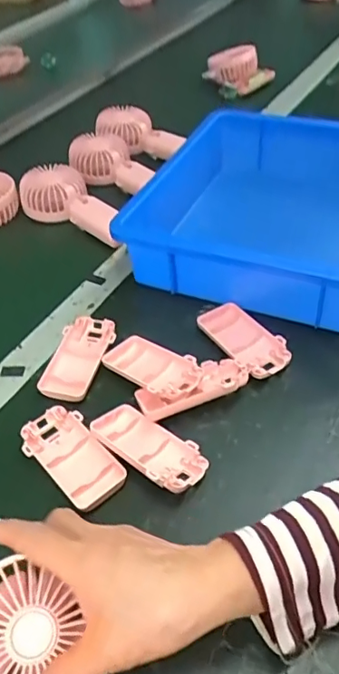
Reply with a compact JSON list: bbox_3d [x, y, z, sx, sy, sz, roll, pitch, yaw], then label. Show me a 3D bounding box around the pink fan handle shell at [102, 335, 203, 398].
[{"bbox_3d":[-0.016,0.027,0.477,0.095,0.026,0.050,33,57,31],"label":"pink fan handle shell"}]

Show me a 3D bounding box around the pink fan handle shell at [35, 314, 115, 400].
[{"bbox_3d":[-0.085,0.019,0.501,0.050,0.017,0.096,8,48,13],"label":"pink fan handle shell"}]

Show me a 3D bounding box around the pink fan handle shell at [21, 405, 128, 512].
[{"bbox_3d":[-0.079,0.096,0.424,0.050,0.014,0.096,-37,54,-27],"label":"pink fan handle shell"}]

